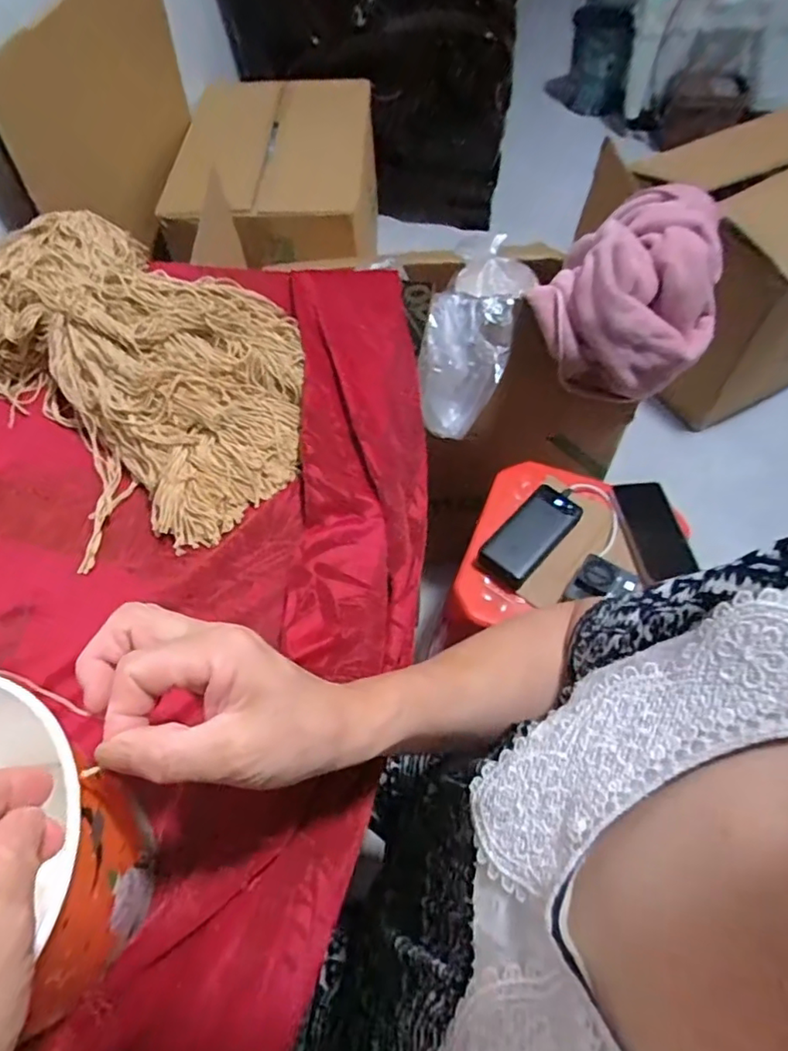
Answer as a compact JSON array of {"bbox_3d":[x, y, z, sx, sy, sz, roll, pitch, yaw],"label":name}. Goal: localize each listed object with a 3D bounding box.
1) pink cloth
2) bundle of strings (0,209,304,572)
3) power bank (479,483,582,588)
[{"bbox_3d":[0.336,-0.328,0.830,0.210,0.169,0.273,23,62,16],"label":"pink cloth"},{"bbox_3d":[-0.236,-0.156,0.521,0.250,0.071,0.386,-37,62,-19],"label":"bundle of strings"},{"bbox_3d":[0.190,0.012,0.819,0.072,0.021,0.157,37,67,22],"label":"power bank"}]

